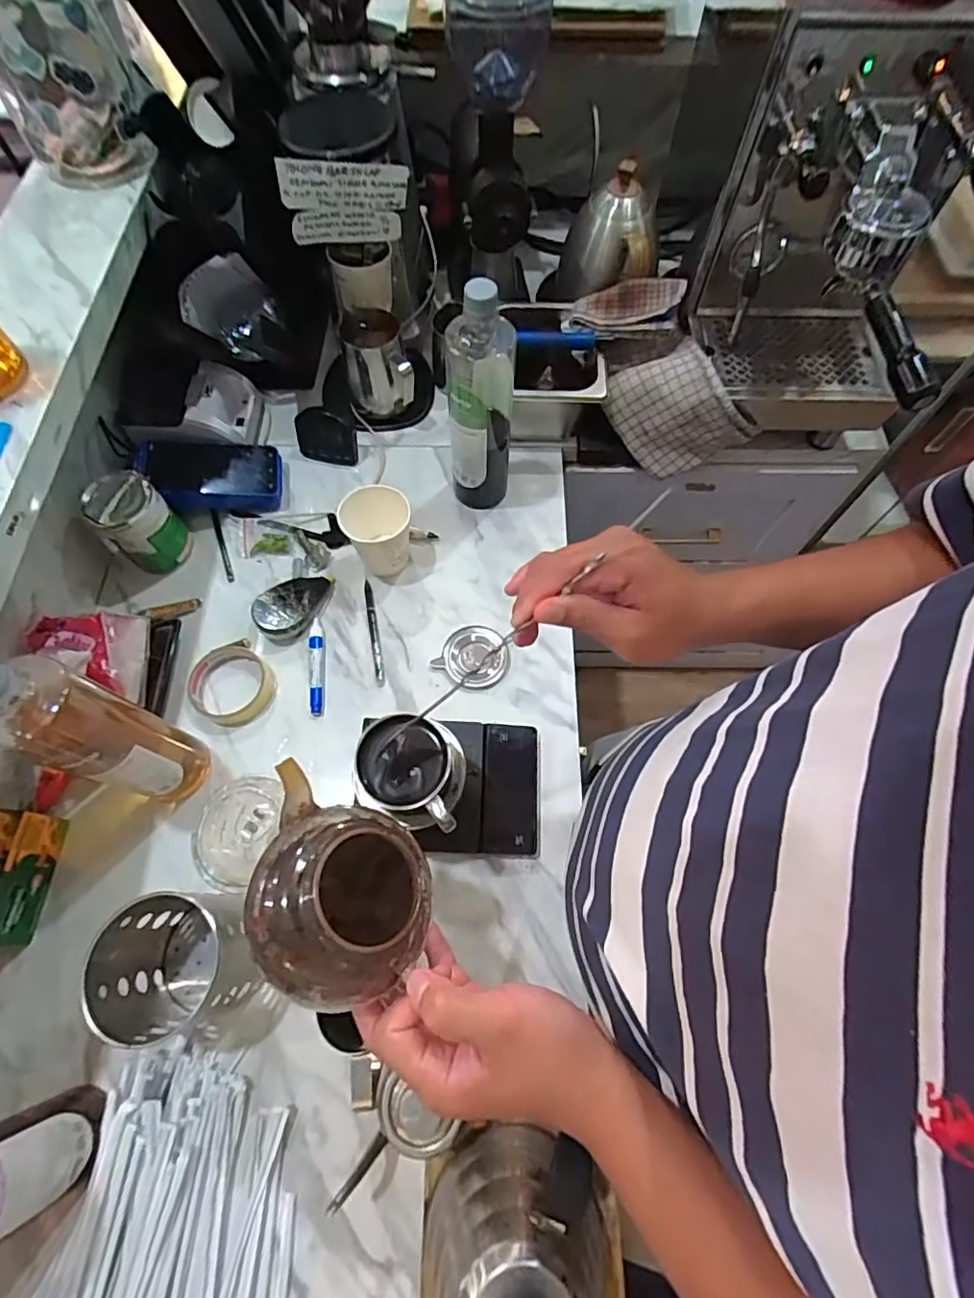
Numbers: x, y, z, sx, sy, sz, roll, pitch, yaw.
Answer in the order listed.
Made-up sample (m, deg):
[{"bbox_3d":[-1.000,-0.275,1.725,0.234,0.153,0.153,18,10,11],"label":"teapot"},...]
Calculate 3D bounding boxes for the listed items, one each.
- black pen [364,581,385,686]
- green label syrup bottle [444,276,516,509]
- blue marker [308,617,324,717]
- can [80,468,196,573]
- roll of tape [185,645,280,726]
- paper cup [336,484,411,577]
[{"bbox_3d":[-0.133,-0.022,0.662,0.012,0.007,0.133,-10,66,-5],"label":"black pen"},{"bbox_3d":[-0.006,-0.267,0.626,0.071,0.267,0.076,2,66,1],"label":"green label syrup bottle"},{"bbox_3d":[-0.193,0.018,0.640,0.016,0.010,0.114,-5,66,-2],"label":"blue marker"},{"bbox_3d":[-0.397,-0.143,0.656,0.066,0.109,0.074,39,71,16],"label":"can"},{"bbox_3d":[-0.280,0.040,0.627,0.088,0.019,0.088,0,66,0],"label":"roll of tape"},{"bbox_3d":[-0.122,-0.133,0.656,0.077,0.089,0.070,0,66,0],"label":"paper cup"}]

